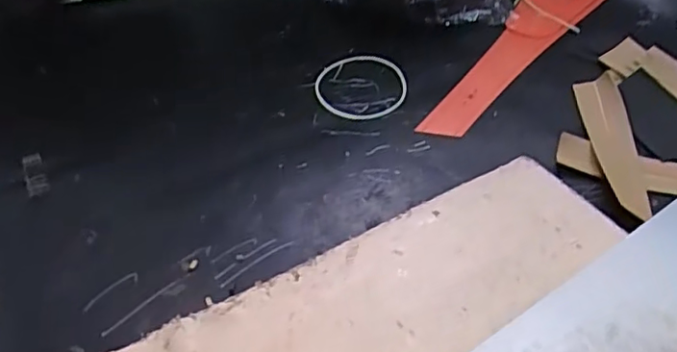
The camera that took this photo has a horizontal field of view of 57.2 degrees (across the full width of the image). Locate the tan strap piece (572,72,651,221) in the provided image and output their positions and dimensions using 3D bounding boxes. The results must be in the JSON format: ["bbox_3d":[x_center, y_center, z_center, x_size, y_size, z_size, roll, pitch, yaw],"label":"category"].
[{"bbox_3d":[0.175,-0.024,0.395,0.029,0.008,0.130,0,43,8],"label":"tan strap piece"}]

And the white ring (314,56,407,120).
[{"bbox_3d":[0.016,-0.069,0.460,0.067,0.004,0.076,1,43,9],"label":"white ring"}]

